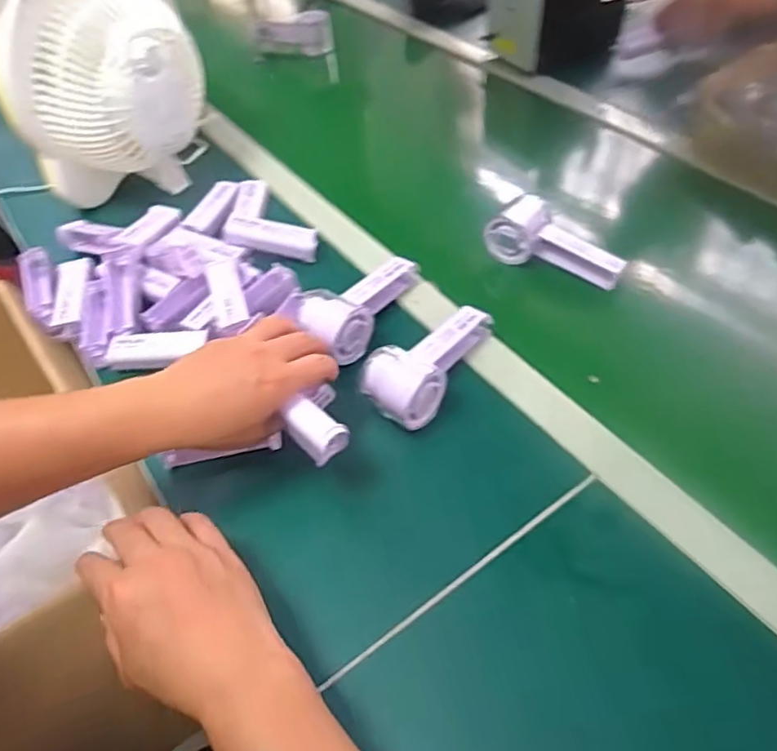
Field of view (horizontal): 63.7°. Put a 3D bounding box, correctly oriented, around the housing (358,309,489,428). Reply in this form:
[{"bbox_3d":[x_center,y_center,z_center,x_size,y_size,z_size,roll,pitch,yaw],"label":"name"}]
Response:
[{"bbox_3d":[0.037,-0.019,0.579,0.067,0.055,0.151,26,55,25],"label":"housing"}]

